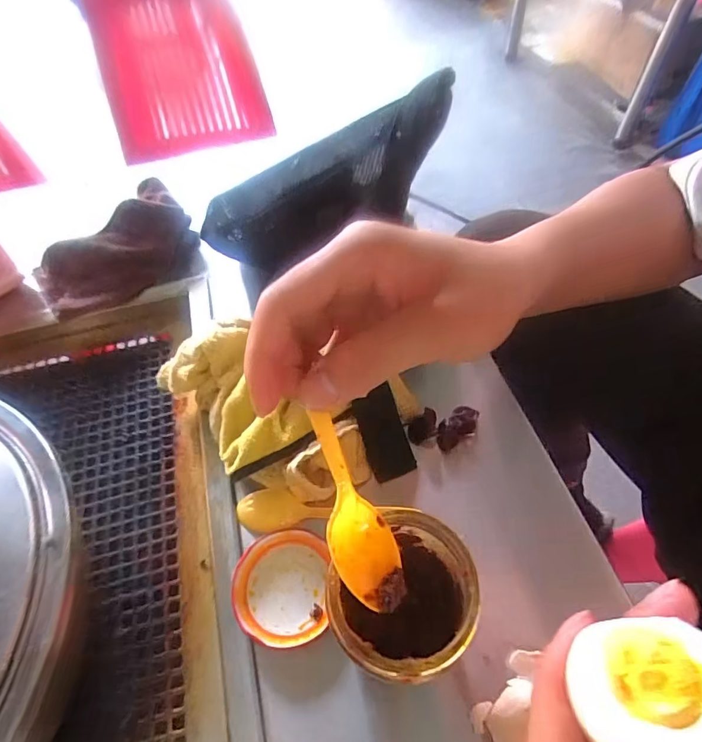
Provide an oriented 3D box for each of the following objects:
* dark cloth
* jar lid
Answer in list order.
[{"bbox_3d":[-0.239,-0.119,0.472,0.161,0.060,0.096,-31,61,-17],"label":"dark cloth"},{"bbox_3d":[-0.047,0.142,0.304,0.061,0.008,0.068,2,60,-1],"label":"jar lid"}]

